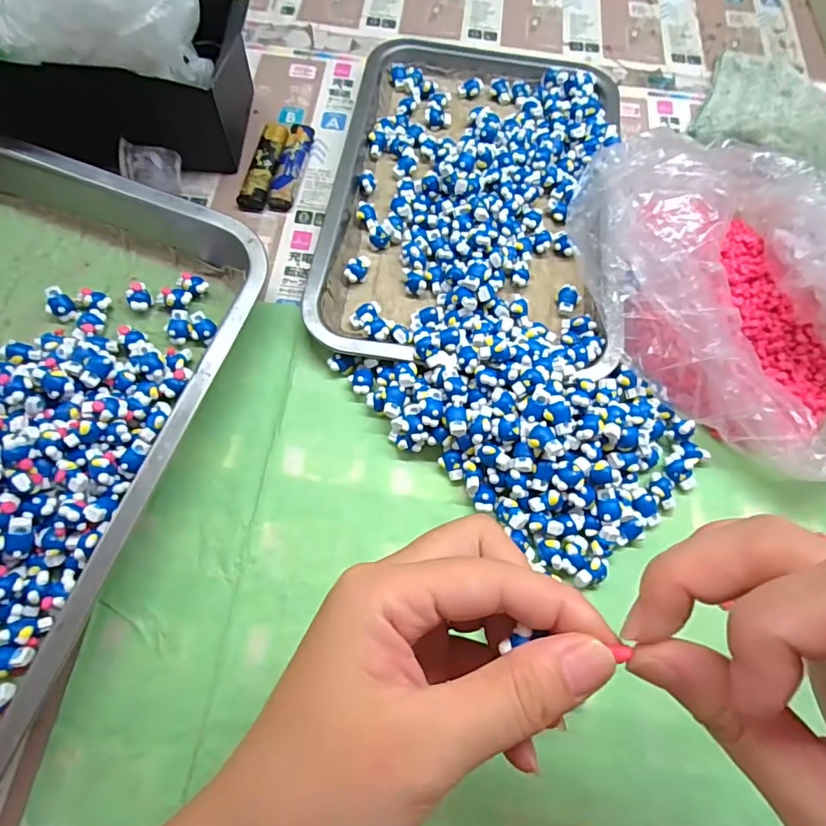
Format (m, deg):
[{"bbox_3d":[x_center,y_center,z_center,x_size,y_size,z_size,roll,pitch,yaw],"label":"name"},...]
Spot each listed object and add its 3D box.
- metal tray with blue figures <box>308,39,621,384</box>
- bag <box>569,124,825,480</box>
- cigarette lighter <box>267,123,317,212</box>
[{"bbox_3d":[0.047,-0.171,0.380,0.203,0.032,0.311,8,67,1],"label":"metal tray with blue figures"},{"bbox_3d":[0.209,-0.082,0.319,0.157,0.090,0.247,-9,68,-6],"label":"bag"},{"bbox_3d":[-0.094,-0.194,0.396,0.017,0.013,0.083,9,67,2],"label":"cigarette lighter"}]

